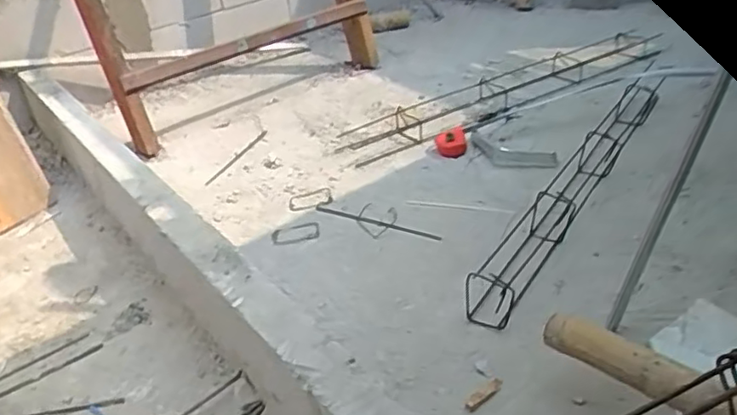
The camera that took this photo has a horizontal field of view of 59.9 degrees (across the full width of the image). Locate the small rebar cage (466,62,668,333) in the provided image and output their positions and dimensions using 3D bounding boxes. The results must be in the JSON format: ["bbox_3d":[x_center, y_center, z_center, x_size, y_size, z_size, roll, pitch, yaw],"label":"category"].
[{"bbox_3d":[0.492,-0.092,1.457,0.086,0.097,1.043,15,38,31],"label":"small rebar cage"}]

